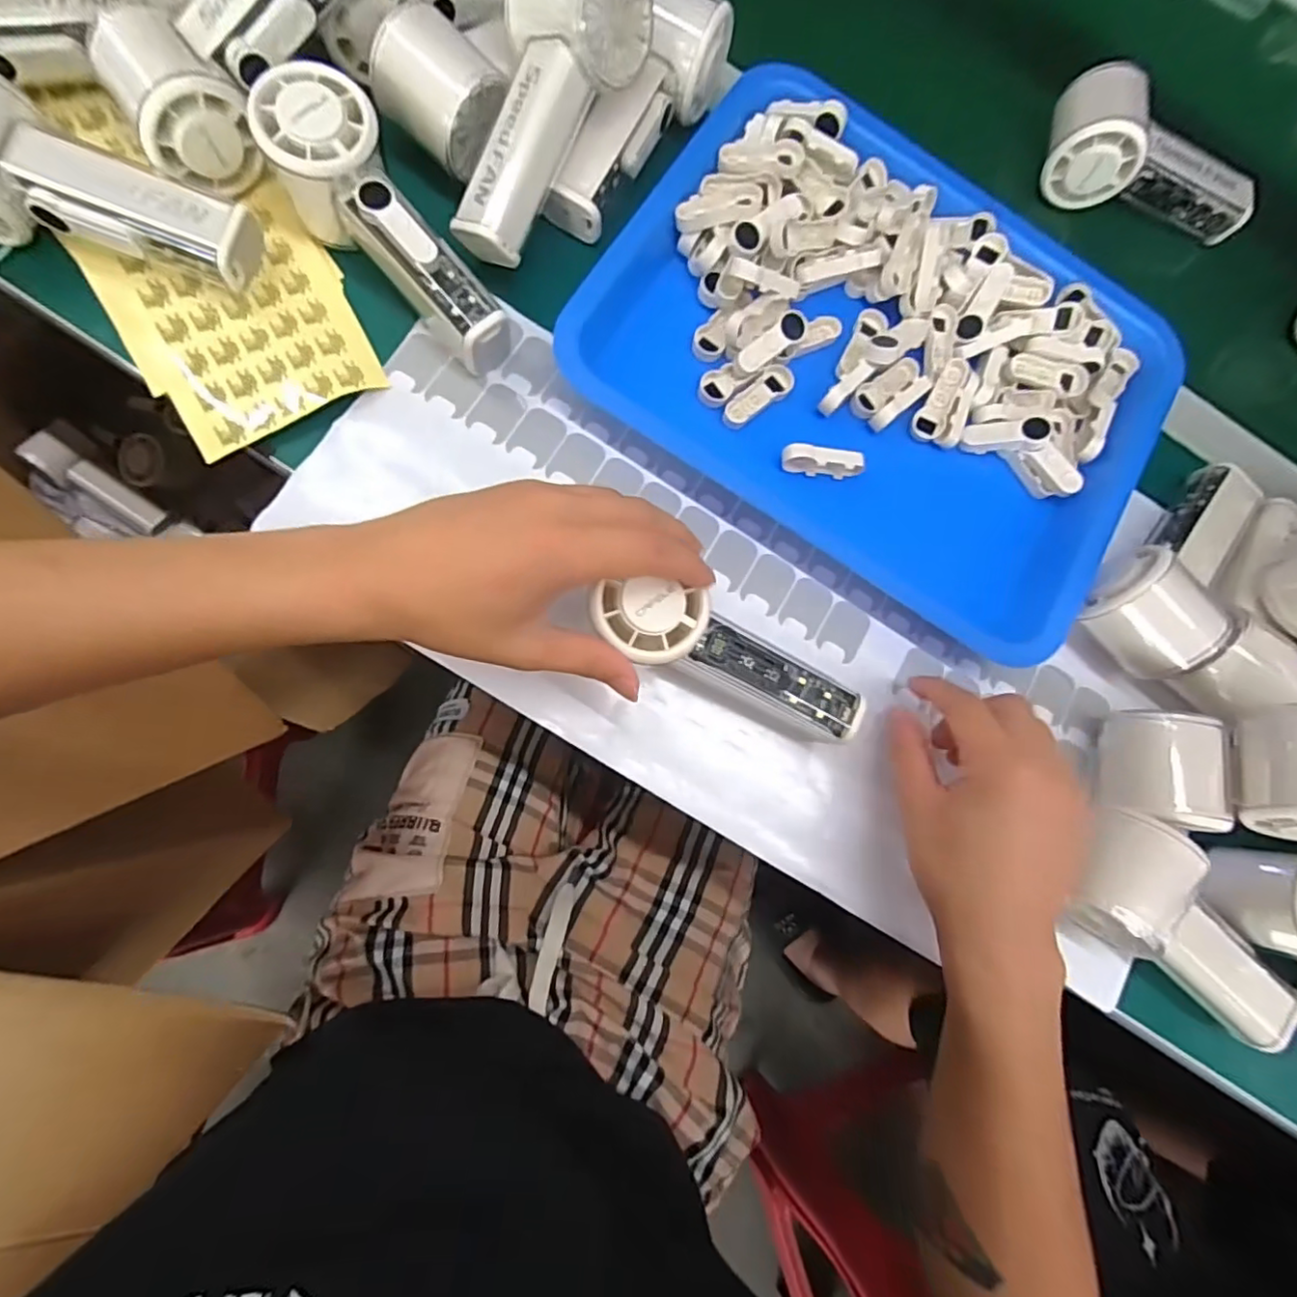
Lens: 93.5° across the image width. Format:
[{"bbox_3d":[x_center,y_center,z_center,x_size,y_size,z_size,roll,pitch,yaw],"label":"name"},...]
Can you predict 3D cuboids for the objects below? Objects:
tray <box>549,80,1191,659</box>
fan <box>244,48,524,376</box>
[{"bbox_3d":[0.143,-0.179,0.364,0.327,0.031,0.259,32,77,-2],"label":"tray"},{"bbox_3d":[-0.135,-0.215,0.317,0.057,0.055,0.152,-39,90,-12],"label":"fan"}]

